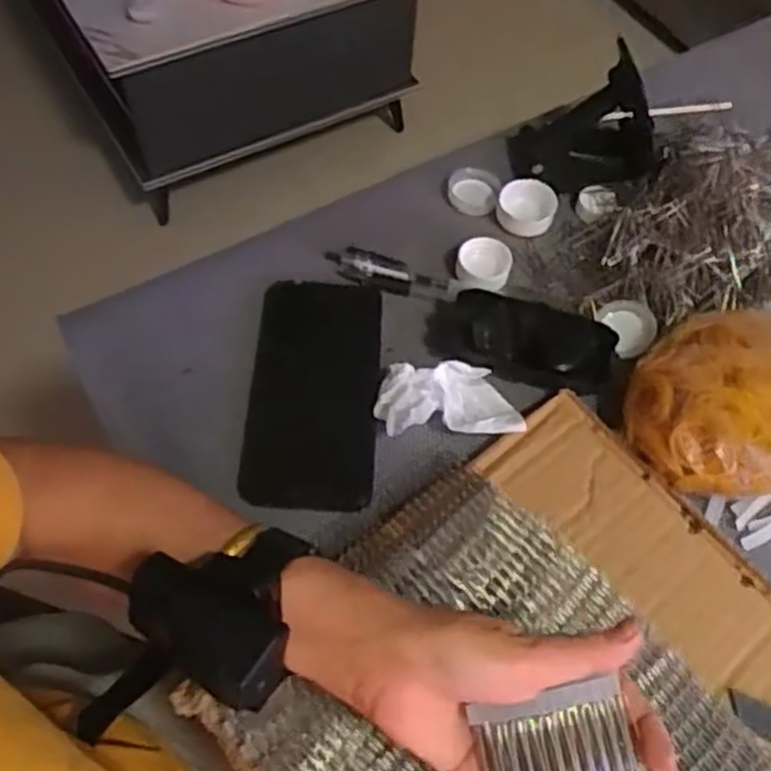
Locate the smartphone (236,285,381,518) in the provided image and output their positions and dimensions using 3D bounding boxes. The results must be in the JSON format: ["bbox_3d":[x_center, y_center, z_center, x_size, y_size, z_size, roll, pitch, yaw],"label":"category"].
[{"bbox_3d":[-0.046,0.004,0.509,0.082,0.014,0.165,4,59,-1],"label":"smartphone"}]

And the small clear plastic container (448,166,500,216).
[{"bbox_3d":[0.069,-0.152,0.605,0.039,0.015,0.046,15,60,5],"label":"small clear plastic container"}]

